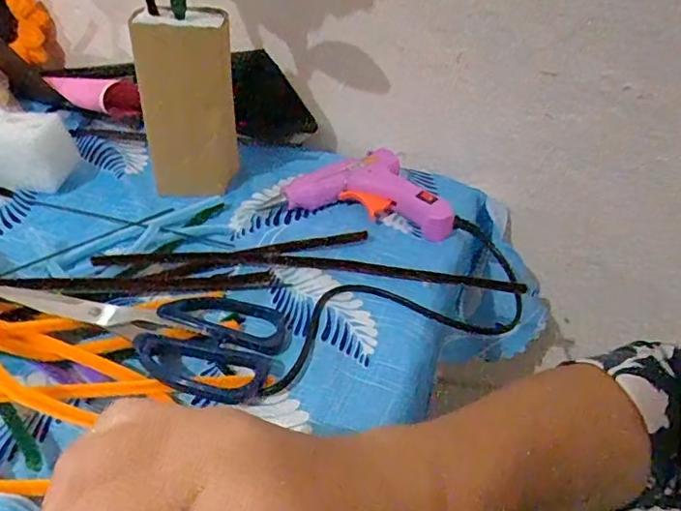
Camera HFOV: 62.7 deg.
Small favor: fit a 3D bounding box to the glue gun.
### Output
[{"bbox_3d":[0.029,-0.054,0.447,0.129,0.029,0.072,13,40,14],"label":"glue gun"}]

